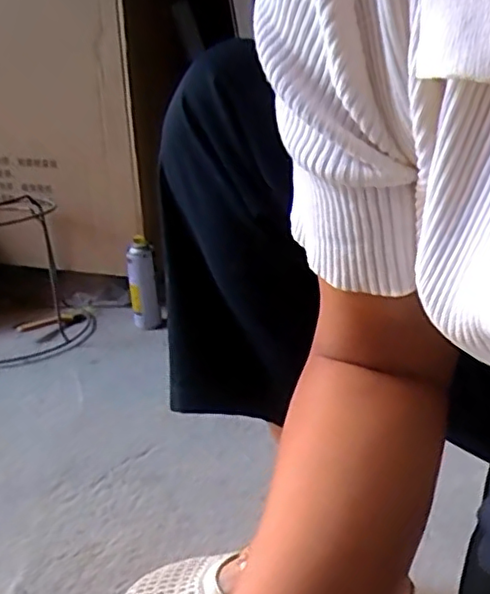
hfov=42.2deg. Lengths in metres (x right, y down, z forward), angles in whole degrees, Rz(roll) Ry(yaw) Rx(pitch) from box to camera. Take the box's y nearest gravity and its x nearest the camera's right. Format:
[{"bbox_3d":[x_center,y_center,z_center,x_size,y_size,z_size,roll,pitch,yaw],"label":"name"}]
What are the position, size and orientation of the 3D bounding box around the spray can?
[{"bbox_3d":[-0.189,-0.023,1.189,0.055,0.171,0.045,-5,21,-9],"label":"spray can"}]

